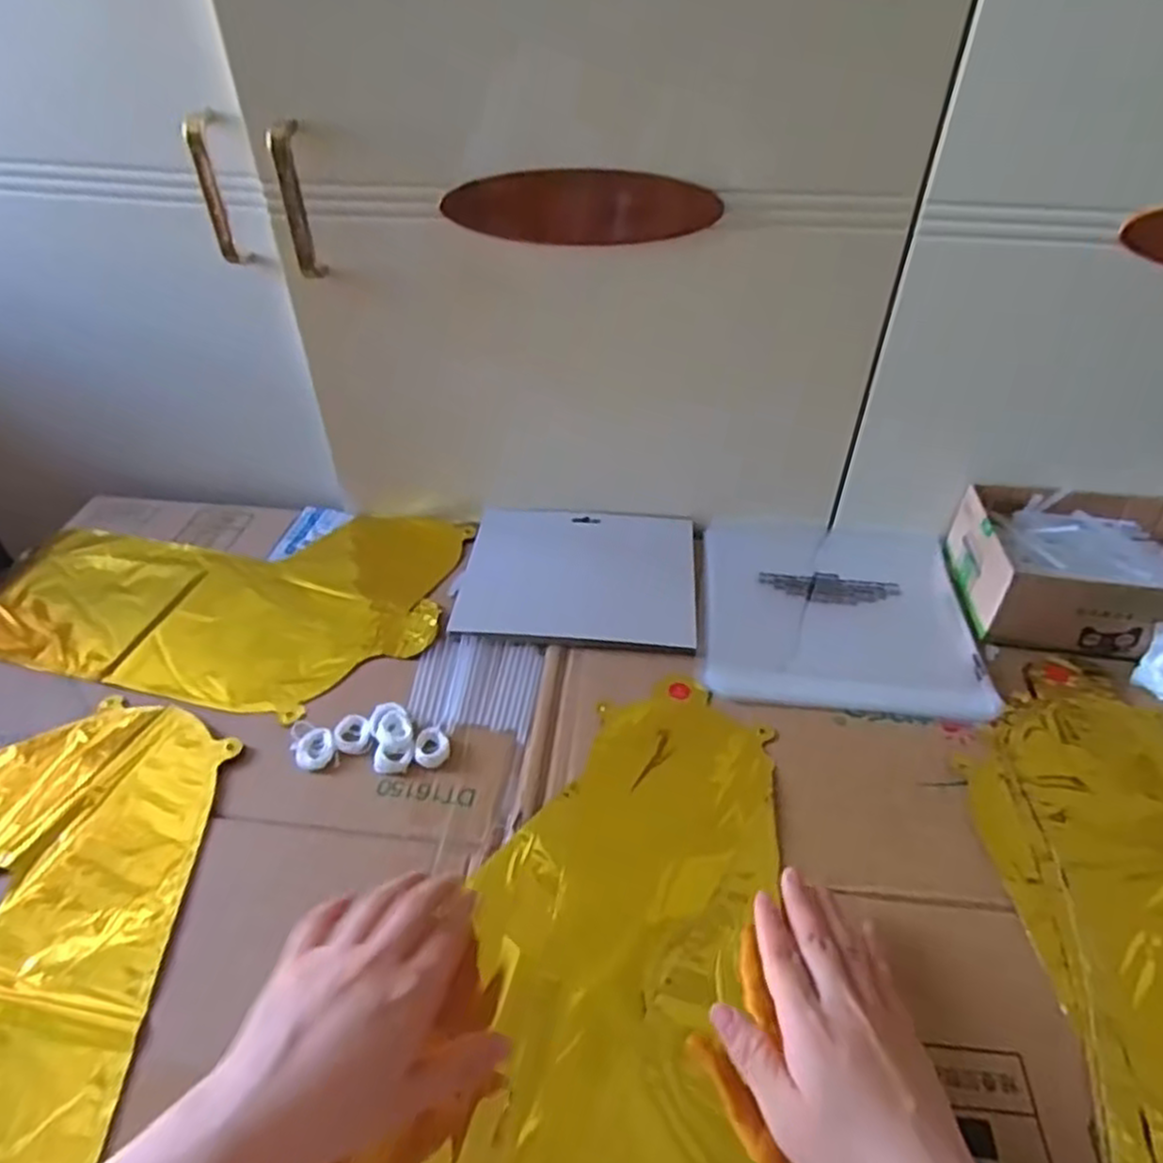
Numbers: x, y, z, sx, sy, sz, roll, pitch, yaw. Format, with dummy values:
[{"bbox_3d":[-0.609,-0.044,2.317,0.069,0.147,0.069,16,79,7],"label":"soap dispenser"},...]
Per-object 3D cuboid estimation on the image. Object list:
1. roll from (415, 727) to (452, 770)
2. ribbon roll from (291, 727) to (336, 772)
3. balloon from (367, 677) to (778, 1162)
[{"bbox_3d":[-0.099,0.111,0.504,0.023,0.006,0.030,-9,45,-9],"label":"roll"},{"bbox_3d":[-0.177,0.111,0.503,0.026,0.005,0.031,-24,49,-22],"label":"ribbon roll"},{"bbox_3d":[0.001,0.220,0.401,0.241,0.011,0.412,13,46,13],"label":"balloon"}]

